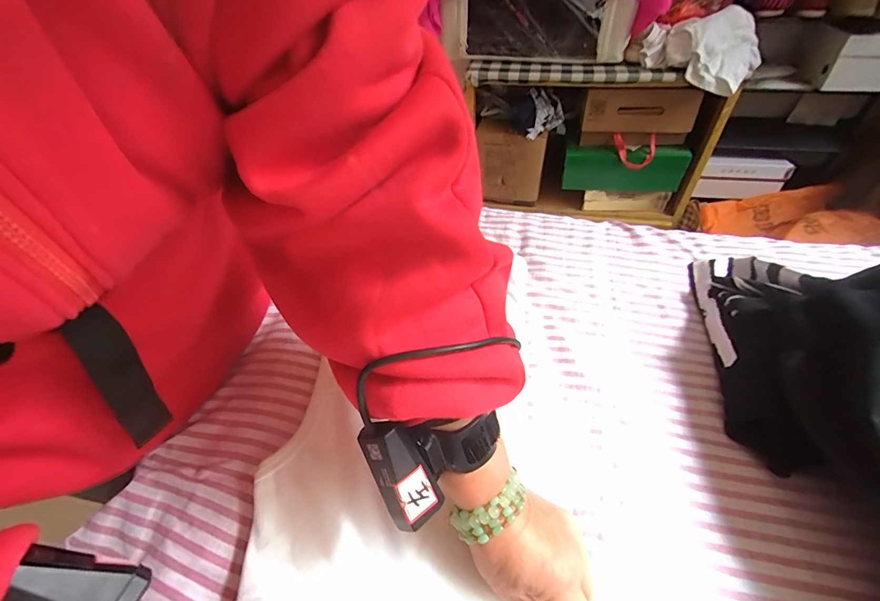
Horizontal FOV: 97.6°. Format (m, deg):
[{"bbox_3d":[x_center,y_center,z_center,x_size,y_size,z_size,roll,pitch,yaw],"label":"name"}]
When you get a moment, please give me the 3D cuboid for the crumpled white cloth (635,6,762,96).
[{"bbox_3d":[0.664,-0.645,0.975,0.257,0.115,0.232,28,55,26],"label":"crumpled white cloth"}]

